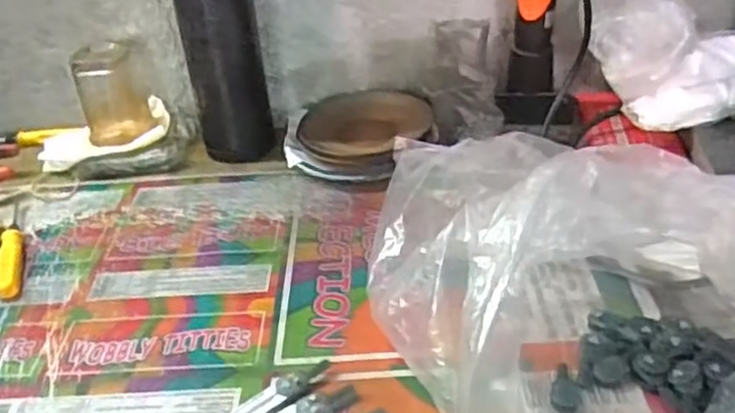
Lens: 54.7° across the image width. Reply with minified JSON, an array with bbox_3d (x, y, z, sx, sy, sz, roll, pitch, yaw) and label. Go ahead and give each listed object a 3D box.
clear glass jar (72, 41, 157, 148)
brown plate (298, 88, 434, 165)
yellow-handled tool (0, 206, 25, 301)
[{"bbox_3d":[-0.227,-0.102,0.642,0.058,0.085,0.055,-11,35,-11],"label":"clear glass jar"},{"bbox_3d":[0.000,-0.075,0.625,0.109,0.022,0.113,-3,34,2],"label":"brown plate"},{"bbox_3d":[-0.266,0.029,0.534,0.015,0.011,0.115,-14,35,-14],"label":"yellow-handled tool"}]

